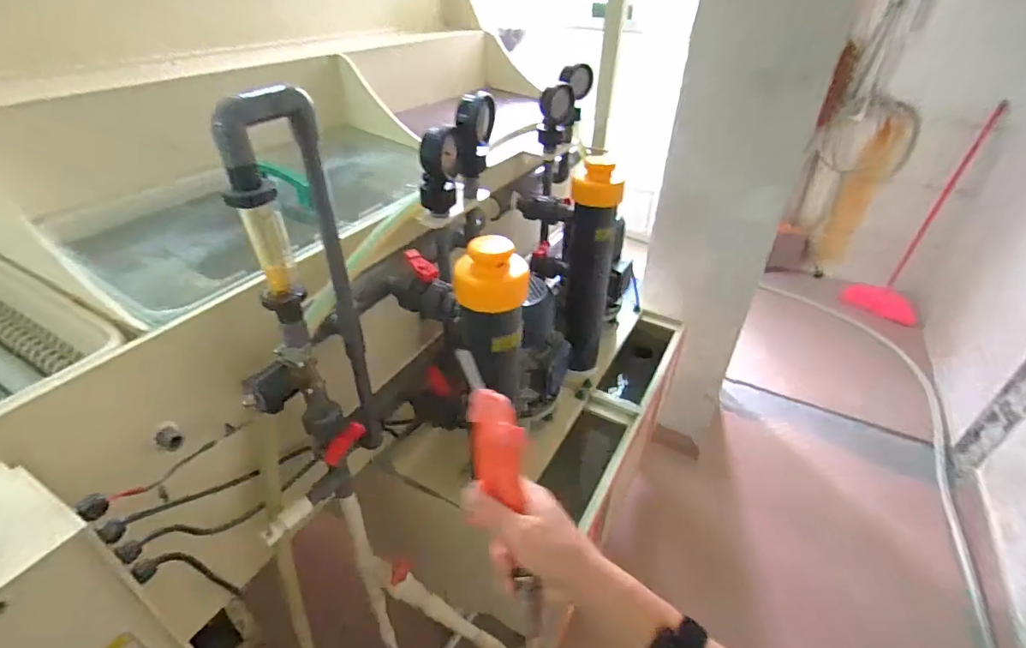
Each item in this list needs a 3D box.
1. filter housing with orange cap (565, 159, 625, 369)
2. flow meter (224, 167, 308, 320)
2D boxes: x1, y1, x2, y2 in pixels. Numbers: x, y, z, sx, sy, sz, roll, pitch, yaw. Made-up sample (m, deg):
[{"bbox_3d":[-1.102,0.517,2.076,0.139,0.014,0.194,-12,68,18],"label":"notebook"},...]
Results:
[{"bbox_3d":[0.163,-0.110,1.060,0.099,0.457,0.094,6,36,8],"label":"filter housing with orange cap"},{"bbox_3d":[-0.267,-0.082,0.537,0.048,0.174,0.047,-16,39,-22],"label":"flow meter"}]

